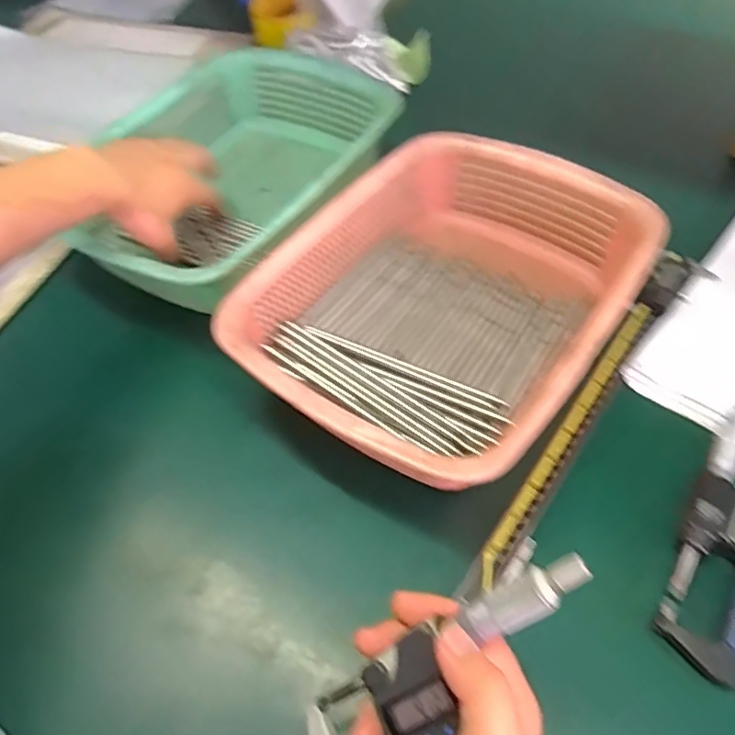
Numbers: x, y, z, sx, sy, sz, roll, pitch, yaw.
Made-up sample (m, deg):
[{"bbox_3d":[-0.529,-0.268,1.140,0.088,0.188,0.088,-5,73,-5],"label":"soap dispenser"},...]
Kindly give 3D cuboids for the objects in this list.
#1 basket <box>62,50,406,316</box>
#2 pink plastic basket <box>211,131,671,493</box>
[{"bbox_3d":[-0.123,-0.167,0.551,0.227,0.099,0.305,22,59,20],"label":"basket"},{"bbox_3d":[0.062,-0.053,0.452,0.225,0.072,0.299,30,59,22],"label":"pink plastic basket"}]

